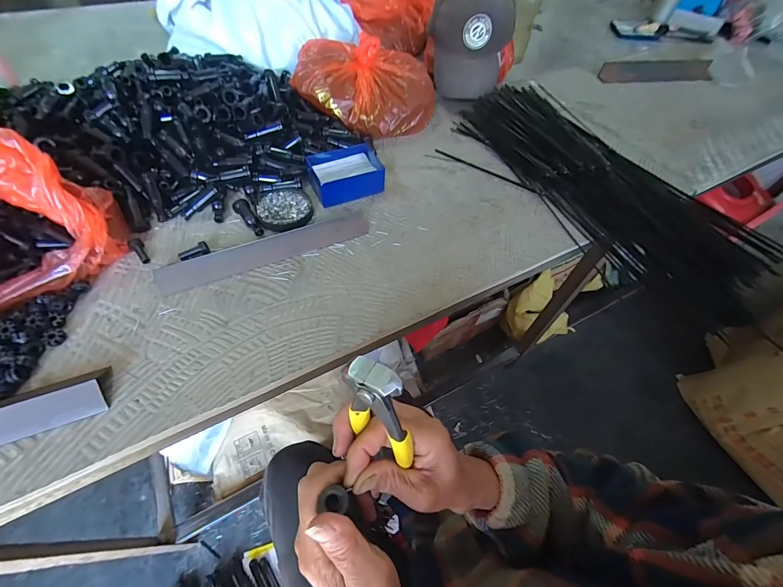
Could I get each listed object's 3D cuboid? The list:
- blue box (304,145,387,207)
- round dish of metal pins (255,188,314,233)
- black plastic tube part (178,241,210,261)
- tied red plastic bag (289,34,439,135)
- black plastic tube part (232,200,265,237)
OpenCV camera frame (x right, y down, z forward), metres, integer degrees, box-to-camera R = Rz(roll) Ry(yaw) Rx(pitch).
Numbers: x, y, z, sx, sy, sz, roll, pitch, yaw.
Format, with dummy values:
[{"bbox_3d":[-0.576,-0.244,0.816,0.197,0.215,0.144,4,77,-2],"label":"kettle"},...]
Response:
[{"bbox_3d":[-0.074,-0.198,0.568,0.117,0.047,0.098,-20,60,-17],"label":"blue box"},{"bbox_3d":[-0.166,-0.133,0.539,0.083,0.010,0.087,2,56,-3],"label":"round dish of metal pins"},{"bbox_3d":[-0.269,-0.056,0.469,0.037,0.018,0.014,-30,63,-22],"label":"black plastic tube part"},{"bbox_3d":[-0.042,-0.387,0.649,0.268,0.112,0.178,-12,58,-12],"label":"tied red plastic bag"},{"bbox_3d":[-0.210,-0.112,0.508,0.022,0.018,0.067,-31,63,-22],"label":"black plastic tube part"}]

